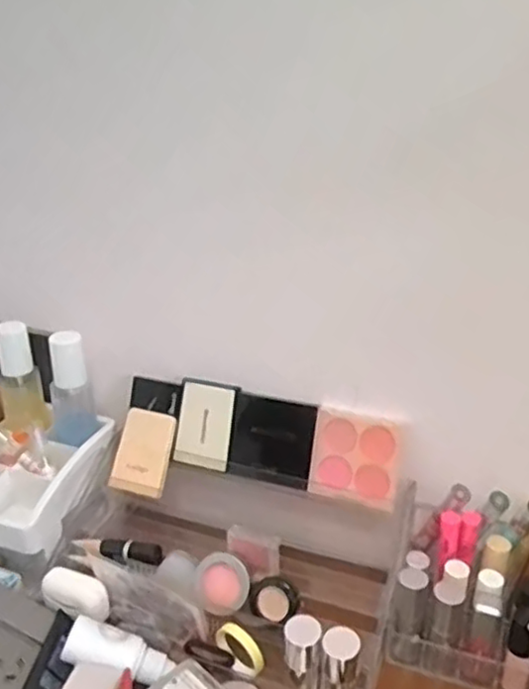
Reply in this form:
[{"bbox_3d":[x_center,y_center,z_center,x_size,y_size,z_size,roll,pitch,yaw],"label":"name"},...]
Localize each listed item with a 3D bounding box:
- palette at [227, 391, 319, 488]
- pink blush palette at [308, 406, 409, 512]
[{"bbox_3d":[0.009,0.087,0.585,0.077,0.076,0.013,9,9,17],"label":"palette"},{"bbox_3d":[0.081,0.099,0.559,0.077,0.075,0.012,9,1,18],"label":"pink blush palette"}]

